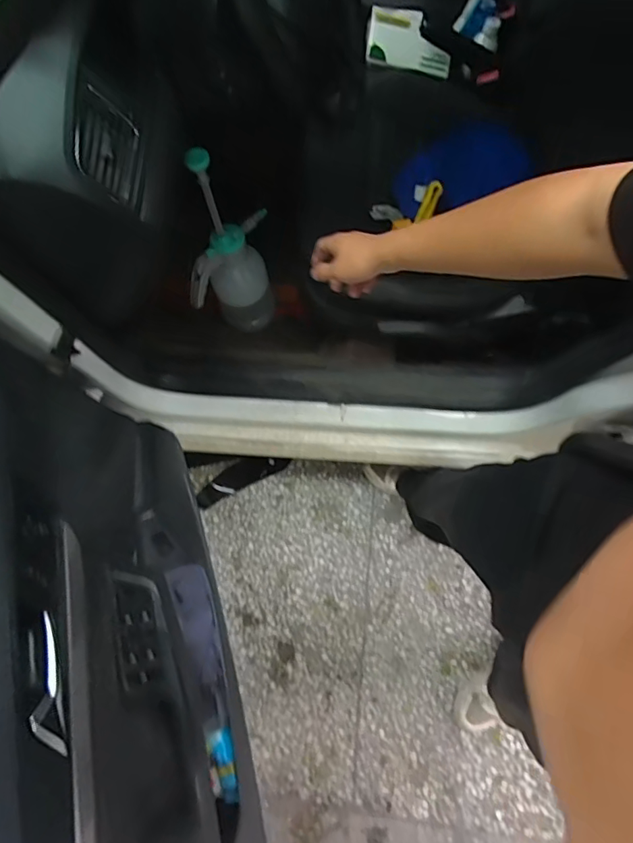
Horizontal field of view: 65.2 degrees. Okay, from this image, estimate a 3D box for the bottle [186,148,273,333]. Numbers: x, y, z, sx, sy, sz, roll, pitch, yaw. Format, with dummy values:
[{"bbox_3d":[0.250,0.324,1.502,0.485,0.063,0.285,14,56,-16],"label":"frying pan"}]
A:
[{"bbox_3d":[-0.181,-0.333,0.972,0.173,0.418,0.146,-11,76,-1],"label":"bottle"}]

